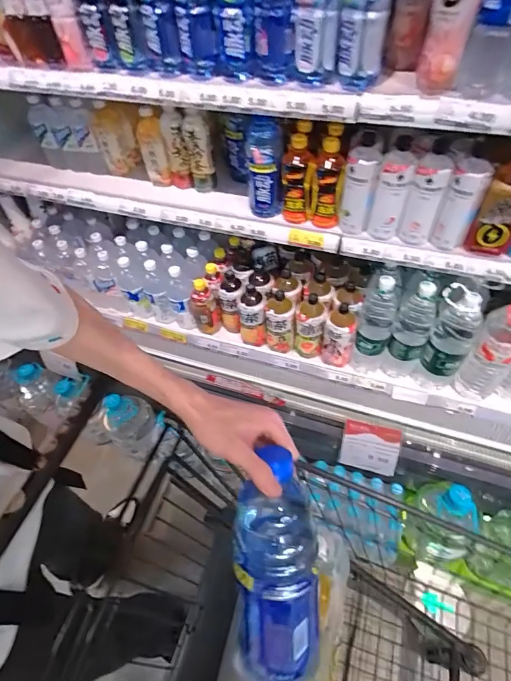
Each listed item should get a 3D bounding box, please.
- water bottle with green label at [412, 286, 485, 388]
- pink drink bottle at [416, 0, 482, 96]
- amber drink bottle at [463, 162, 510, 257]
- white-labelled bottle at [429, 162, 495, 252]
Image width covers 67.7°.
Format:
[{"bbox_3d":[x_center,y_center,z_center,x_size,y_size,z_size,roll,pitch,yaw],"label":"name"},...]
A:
[{"bbox_3d":[0.476,0.012,0.954,0.103,0.316,0.077,28,58,23],"label":"water bottle with green label"},{"bbox_3d":[0.302,-0.488,0.592,0.066,0.175,0.069,17,55,16],"label":"pink drink bottle"},{"bbox_3d":[0.494,-0.264,0.749,0.080,0.203,0.065,30,59,24],"label":"amber drink bottle"},{"bbox_3d":[0.420,-0.272,0.785,0.064,0.171,0.069,26,58,22],"label":"white-labelled bottle"}]

